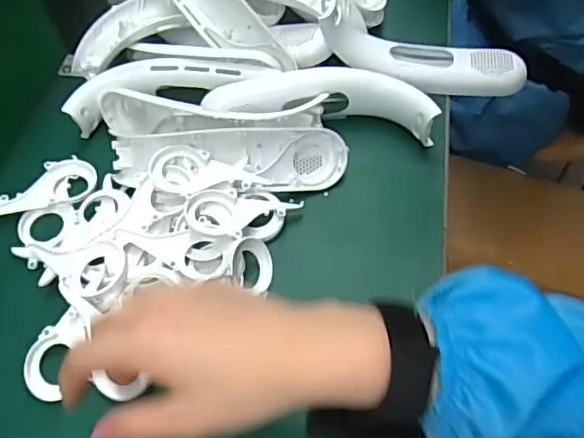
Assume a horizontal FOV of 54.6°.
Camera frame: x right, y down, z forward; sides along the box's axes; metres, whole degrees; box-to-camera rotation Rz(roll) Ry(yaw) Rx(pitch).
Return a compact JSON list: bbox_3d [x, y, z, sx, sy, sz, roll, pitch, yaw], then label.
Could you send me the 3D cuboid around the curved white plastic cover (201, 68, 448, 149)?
[{"bbox_3d":[0.024,-0.096,0.488,0.194,0.042,0.054,-3,56,1],"label":"curved white plastic cover"}]

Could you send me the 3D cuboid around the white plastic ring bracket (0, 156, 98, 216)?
[{"bbox_3d":[-0.215,-0.027,0.482,0.092,0.014,0.042,-15,57,-7],"label":"white plastic ring bracket"}]

